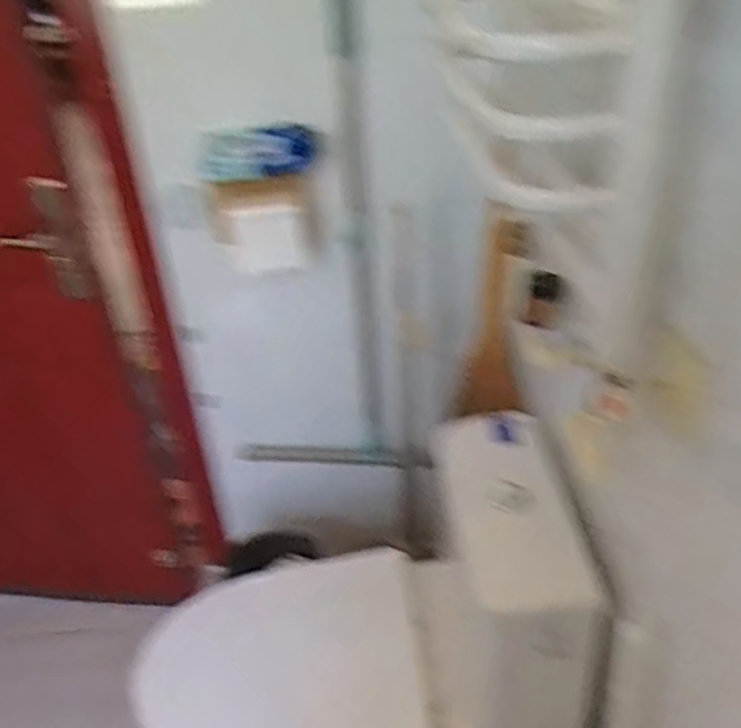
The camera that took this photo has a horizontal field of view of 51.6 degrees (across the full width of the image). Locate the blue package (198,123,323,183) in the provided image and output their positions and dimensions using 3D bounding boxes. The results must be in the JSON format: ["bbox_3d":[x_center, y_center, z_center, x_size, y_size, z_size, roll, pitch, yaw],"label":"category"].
[{"bbox_3d":[-0.204,-0.384,1.387,0.216,0.088,0.058,-18,35,-19],"label":"blue package"}]

